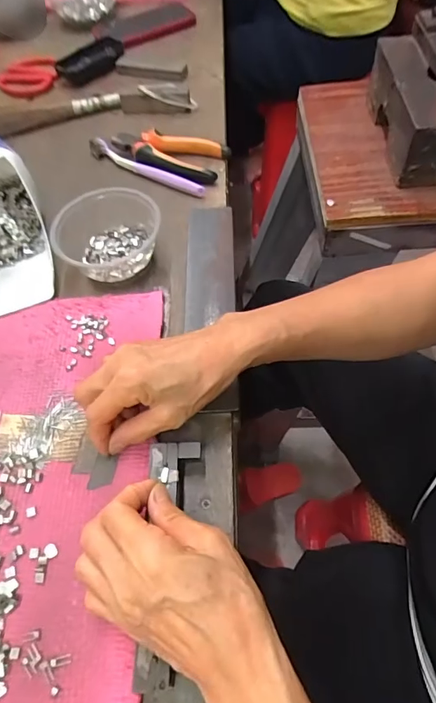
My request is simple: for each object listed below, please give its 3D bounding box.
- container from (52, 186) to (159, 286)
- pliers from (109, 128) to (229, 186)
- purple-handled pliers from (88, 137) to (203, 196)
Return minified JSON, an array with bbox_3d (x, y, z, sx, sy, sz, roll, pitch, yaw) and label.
[{"bbox_3d":[-0.112,-0.119,0.442,0.107,0.055,0.089,-18,60,-6],"label":"container"},{"bbox_3d":[-0.065,-0.245,0.536,0.147,0.025,0.067,16,62,15],"label":"pliers"},{"bbox_3d":[-0.093,-0.229,0.532,0.181,0.019,0.014,30,66,22],"label":"purple-handled pliers"}]

